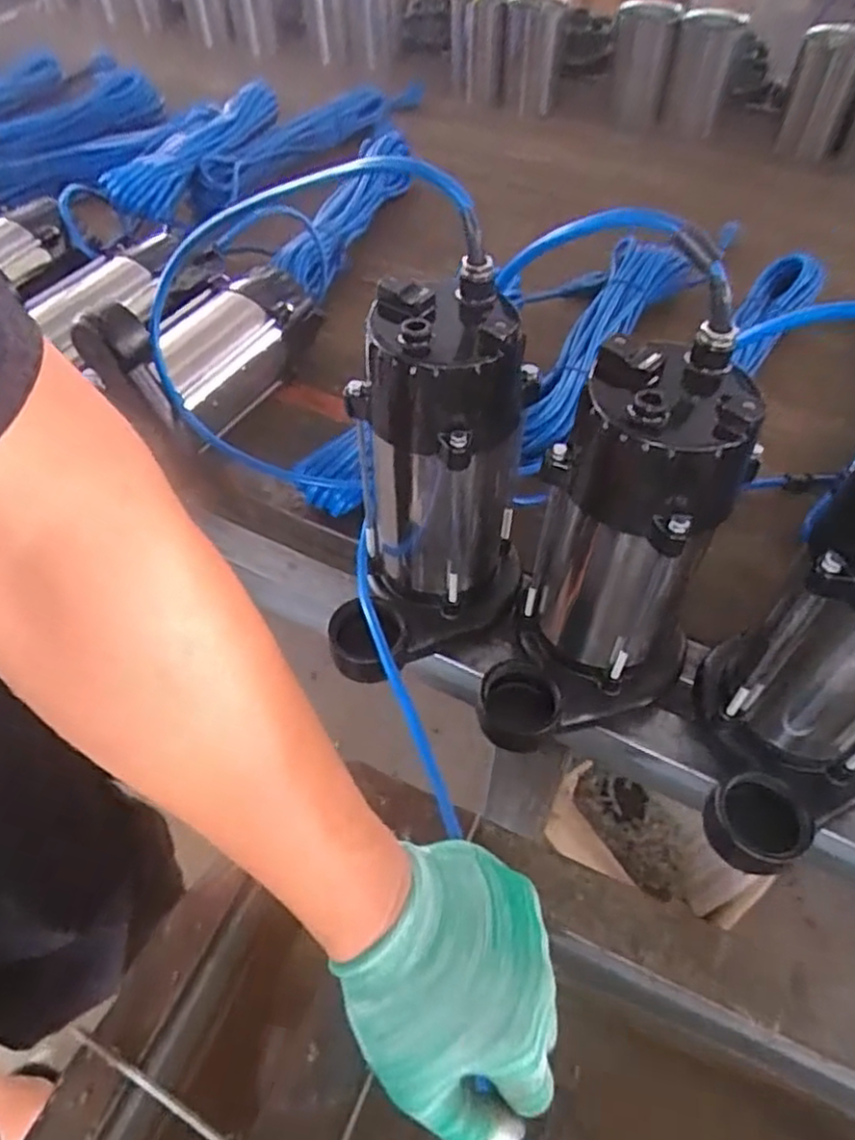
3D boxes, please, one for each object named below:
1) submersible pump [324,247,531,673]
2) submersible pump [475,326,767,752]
[{"bbox_3d":[0.000,-0.040,0.455,0.115,0.246,0.151,7,54,7],"label":"submersible pump"},{"bbox_3d":[0.108,0.007,0.418,0.116,0.241,0.147,17,56,13],"label":"submersible pump"}]

